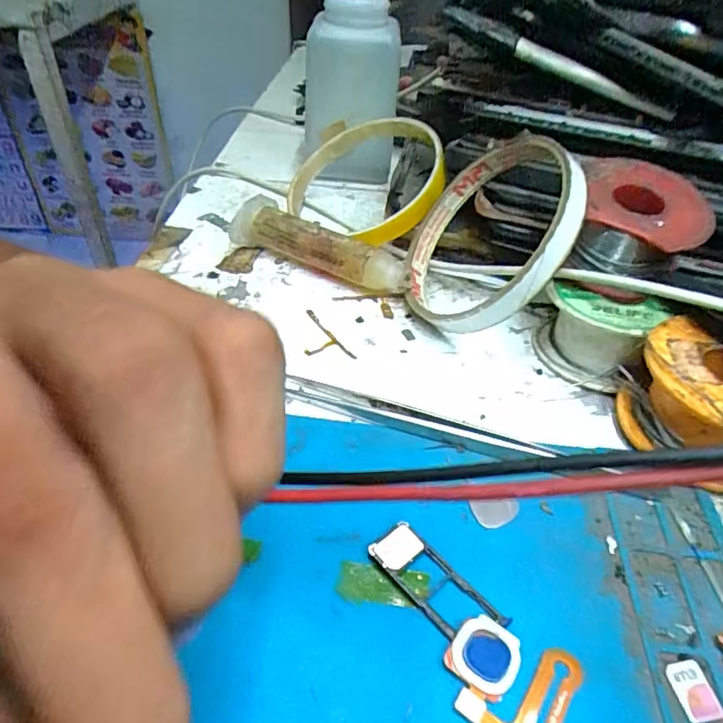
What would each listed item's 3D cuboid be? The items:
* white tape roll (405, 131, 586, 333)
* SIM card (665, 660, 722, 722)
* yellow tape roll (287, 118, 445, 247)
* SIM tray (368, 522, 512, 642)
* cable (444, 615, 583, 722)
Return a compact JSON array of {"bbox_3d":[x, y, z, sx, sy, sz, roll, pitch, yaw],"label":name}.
[{"bbox_3d":[0.051,-0.050,0.228,0.018,0.084,0.082,27,41,-29],"label":"white tape roll"},{"bbox_3d":[0.079,0.078,0.135,0.009,0.004,0.013,-4,44,-7],"label":"SIM card"},{"bbox_3d":[0.005,-0.093,0.289,0.085,0.019,0.077,34,76,37],"label":"yellow tape roll"},{"bbox_3d":[0.019,0.058,0.150,0.015,0.004,0.037,-28,50,-31],"label":"SIM tray"},{"bbox_3d":[0.033,0.079,0.128,0.030,0.004,0.036,16,43,14],"label":"cable"}]

